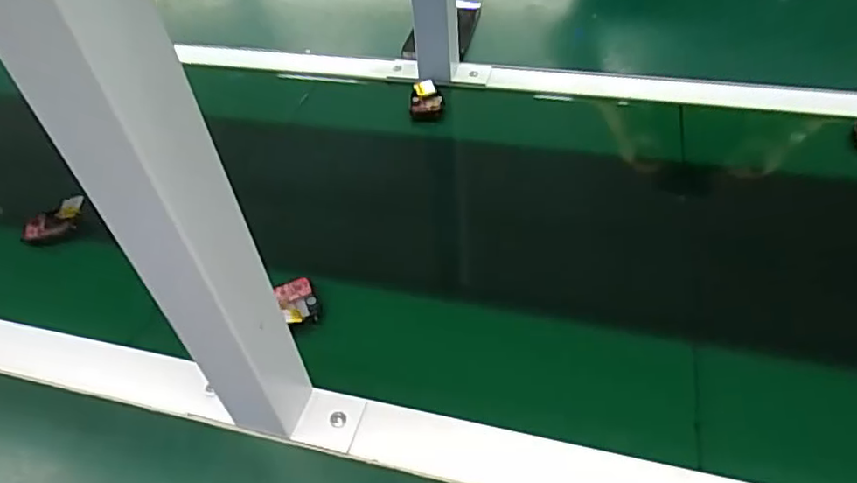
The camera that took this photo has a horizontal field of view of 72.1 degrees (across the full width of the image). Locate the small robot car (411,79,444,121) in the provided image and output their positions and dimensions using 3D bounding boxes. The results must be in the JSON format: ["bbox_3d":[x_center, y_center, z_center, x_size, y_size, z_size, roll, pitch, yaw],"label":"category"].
[{"bbox_3d":[-0.002,-0.153,0.642,0.035,0.022,0.045,-1,45,4],"label":"small robot car"}]

